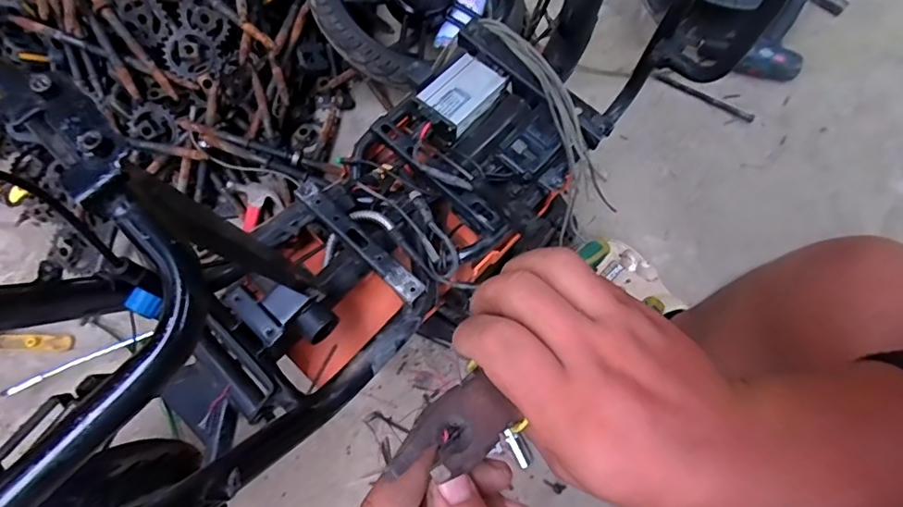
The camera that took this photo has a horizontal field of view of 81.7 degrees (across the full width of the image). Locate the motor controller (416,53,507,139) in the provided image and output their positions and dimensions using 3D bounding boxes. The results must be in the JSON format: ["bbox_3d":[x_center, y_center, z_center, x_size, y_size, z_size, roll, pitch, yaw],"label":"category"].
[{"bbox_3d":[0.012,-0.206,0.658,0.073,0.031,0.100,40,76,12],"label":"motor controller"}]

